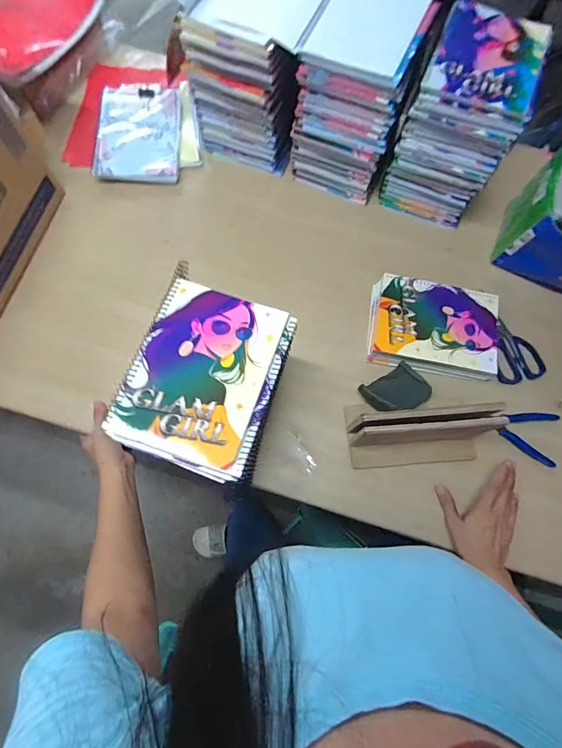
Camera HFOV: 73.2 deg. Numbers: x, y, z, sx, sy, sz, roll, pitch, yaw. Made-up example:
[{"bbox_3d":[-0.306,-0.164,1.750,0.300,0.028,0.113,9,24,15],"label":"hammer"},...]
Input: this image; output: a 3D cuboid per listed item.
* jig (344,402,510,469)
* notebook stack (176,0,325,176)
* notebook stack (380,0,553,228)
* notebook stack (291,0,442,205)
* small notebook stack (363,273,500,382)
[{"bbox_3d":[0.203,0.076,0.548,0.192,0.113,0.098,-4,72,-3],"label":"jig"},{"bbox_3d":[-0.029,-0.552,0.672,0.204,0.228,0.240,23,72,6],"label":"notebook stack"},{"bbox_3d":[0.300,-0.421,0.653,0.159,0.239,0.206,22,72,6],"label":"notebook stack"},{"bbox_3d":[0.139,-0.480,0.665,0.175,0.234,0.202,23,72,6],"label":"notebook stack"},{"bbox_3d":[0.254,-0.077,0.638,0.203,0.050,0.155,10,71,2],"label":"small notebook stack"}]

